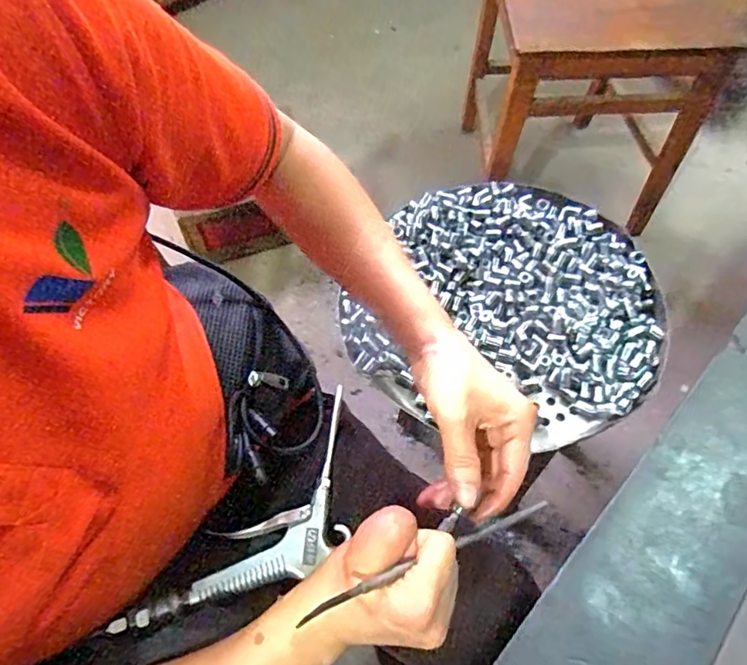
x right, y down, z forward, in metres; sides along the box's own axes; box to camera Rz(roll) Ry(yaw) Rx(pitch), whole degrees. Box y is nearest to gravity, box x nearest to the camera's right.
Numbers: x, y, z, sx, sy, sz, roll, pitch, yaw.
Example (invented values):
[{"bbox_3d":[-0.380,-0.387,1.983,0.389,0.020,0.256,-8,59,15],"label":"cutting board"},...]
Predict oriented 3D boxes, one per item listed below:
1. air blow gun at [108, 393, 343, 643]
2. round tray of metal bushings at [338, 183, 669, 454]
[{"bbox_3d":[-0.078,0.158,0.425,0.085,0.022,0.238,37,66,20],"label":"air blow gun"},{"bbox_3d":[0.168,-0.041,0.668,0.350,0.042,0.352,0,59,0],"label":"round tray of metal bushings"}]

